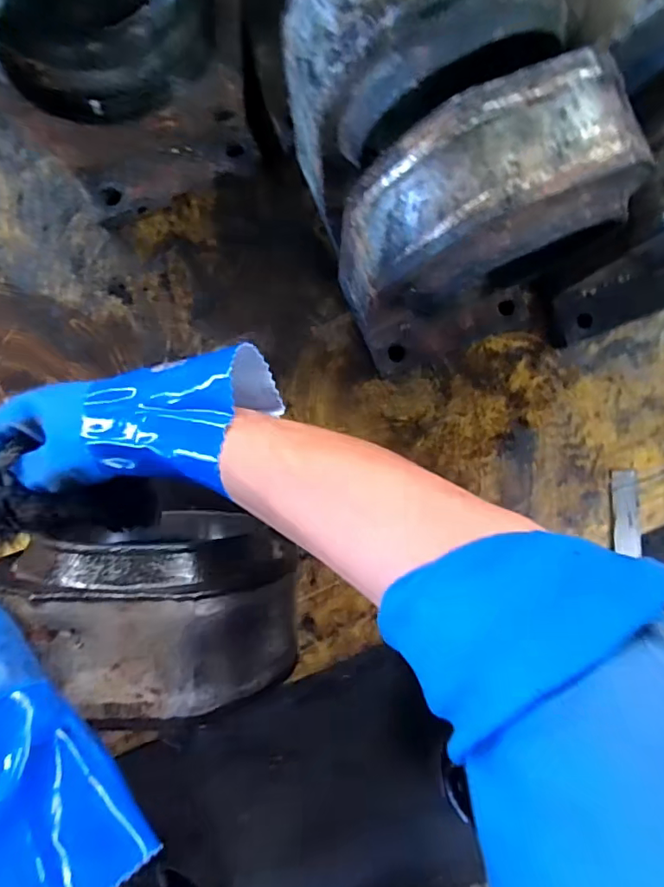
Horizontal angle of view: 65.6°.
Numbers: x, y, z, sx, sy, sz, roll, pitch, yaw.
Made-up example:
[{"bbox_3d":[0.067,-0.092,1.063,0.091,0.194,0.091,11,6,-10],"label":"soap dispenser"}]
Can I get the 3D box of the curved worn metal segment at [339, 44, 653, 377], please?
[{"bbox_3d":[0.135,-0.172,0.482,0.220,0.312,0.140,-24,92,-3],"label":"curved worn metal segment"}]

